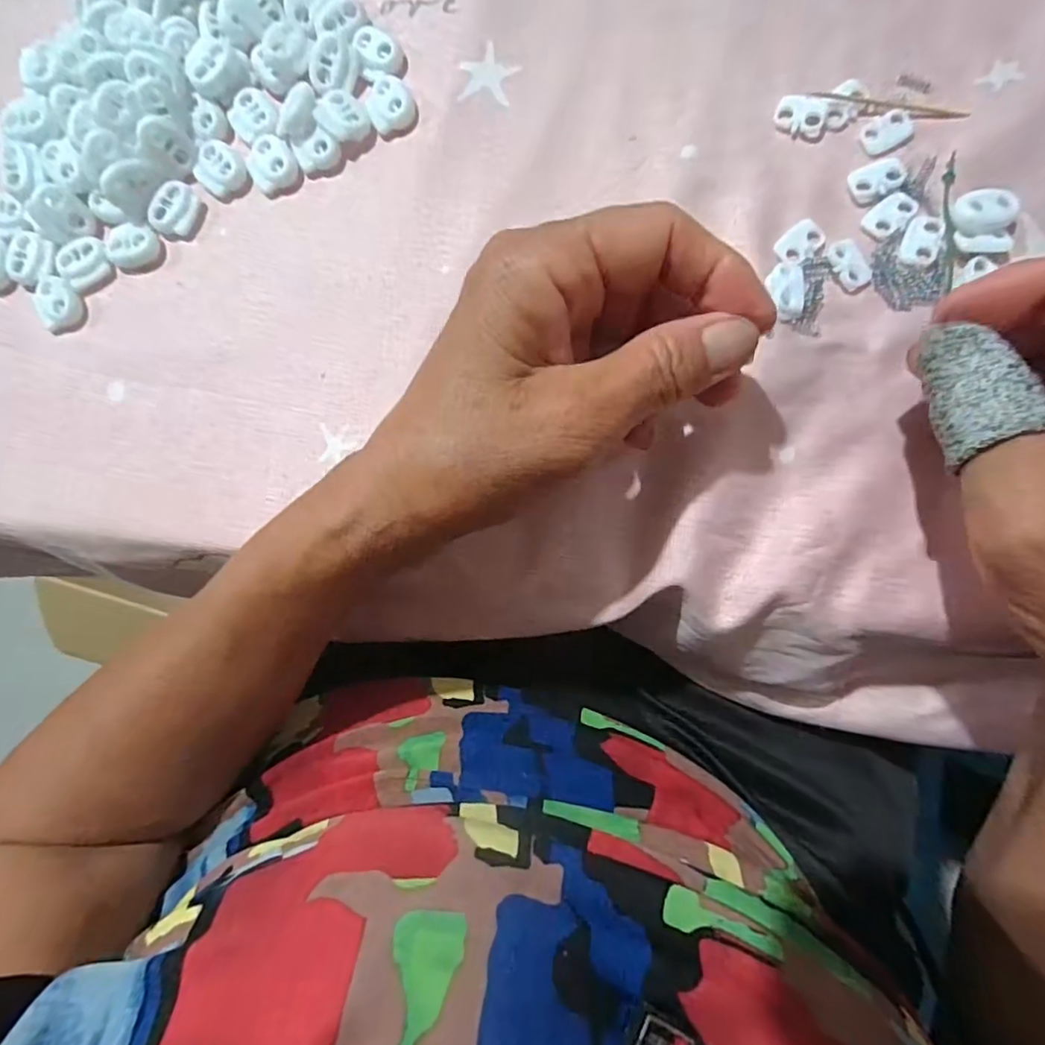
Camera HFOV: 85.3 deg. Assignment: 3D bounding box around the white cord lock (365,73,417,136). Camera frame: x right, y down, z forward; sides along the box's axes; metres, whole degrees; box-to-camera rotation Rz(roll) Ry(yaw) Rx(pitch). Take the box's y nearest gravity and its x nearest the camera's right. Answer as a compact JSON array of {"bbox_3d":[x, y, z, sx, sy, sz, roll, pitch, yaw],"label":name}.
[{"bbox_3d":[-0.054,-0.170,0.229,0.019,0.004,0.022,-31,85,4],"label":"white cord lock"}]

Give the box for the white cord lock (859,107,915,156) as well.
[{"bbox_3d":[0.136,-0.146,0.211,0.018,0.004,0.013,-21,85,5],"label":"white cord lock"}]

